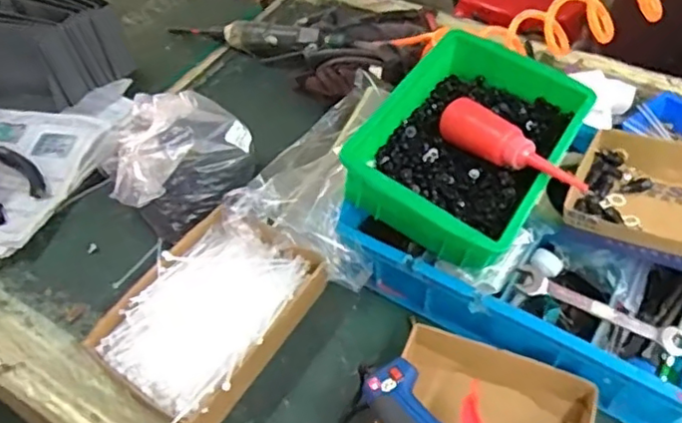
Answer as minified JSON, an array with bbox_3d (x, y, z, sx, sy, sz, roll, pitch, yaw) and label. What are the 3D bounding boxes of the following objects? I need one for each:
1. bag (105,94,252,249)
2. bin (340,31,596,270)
[{"bbox_3d":[-0.172,-0.040,0.678,0.076,0.163,0.152,31,58,26],"label":"bag"},{"bbox_3d":[0.137,-0.074,0.644,0.174,0.070,0.244,26,56,23],"label":"bin"}]

